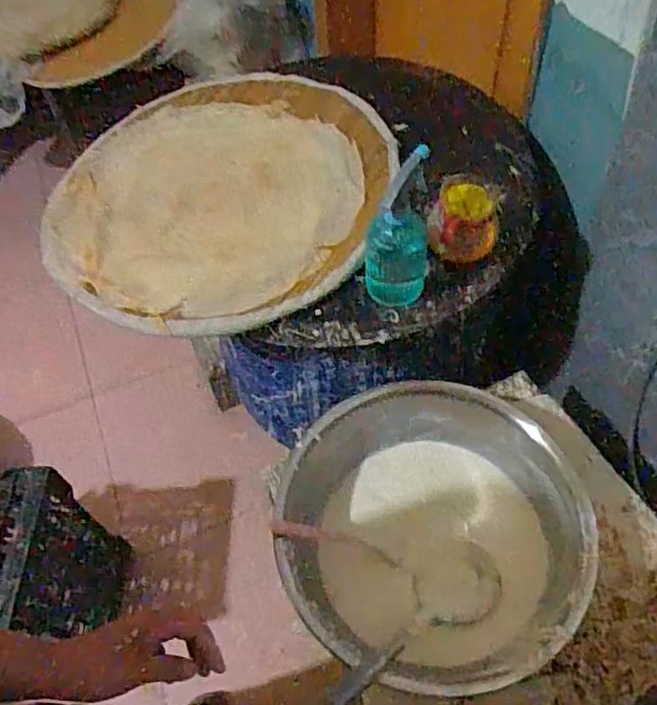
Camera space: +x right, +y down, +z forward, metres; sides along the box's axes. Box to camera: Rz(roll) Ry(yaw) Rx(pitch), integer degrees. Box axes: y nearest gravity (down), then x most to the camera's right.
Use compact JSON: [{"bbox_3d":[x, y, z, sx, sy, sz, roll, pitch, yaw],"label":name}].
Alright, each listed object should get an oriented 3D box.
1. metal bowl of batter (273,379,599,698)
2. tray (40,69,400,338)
[{"bbox_3d":[0.142,0.241,0.837,0.383,0.131,0.388,-2,55,3],"label":"metal bowl of batter"},{"bbox_3d":[-0.175,-0.272,0.981,0.532,0.098,0.552,17,58,15],"label":"tray"}]

